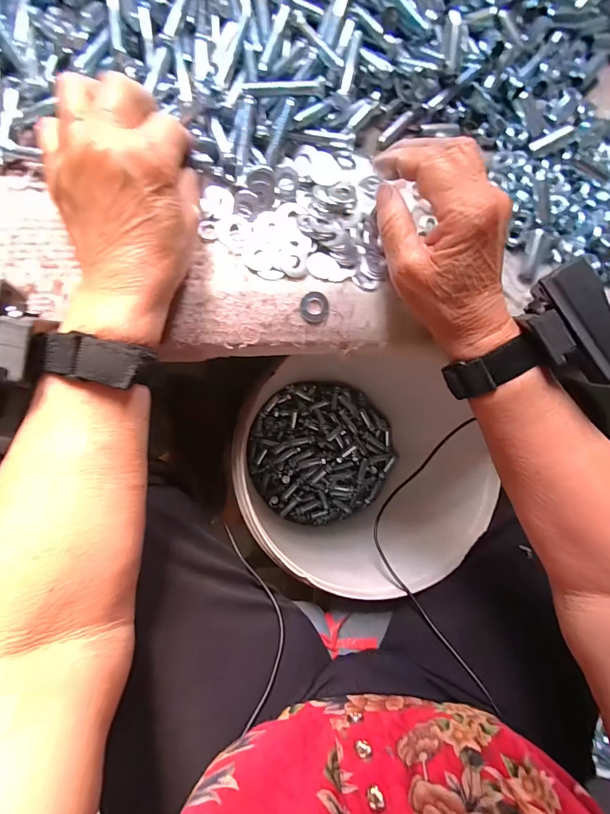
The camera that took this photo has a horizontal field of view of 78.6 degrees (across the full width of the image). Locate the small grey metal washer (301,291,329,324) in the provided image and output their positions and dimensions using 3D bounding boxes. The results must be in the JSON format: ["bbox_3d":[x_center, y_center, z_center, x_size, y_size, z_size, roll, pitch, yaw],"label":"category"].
[{"bbox_3d":[0.008,-0.072,0.269,0.020,0.004,0.021,4,84,-10],"label":"small grey metal washer"}]

